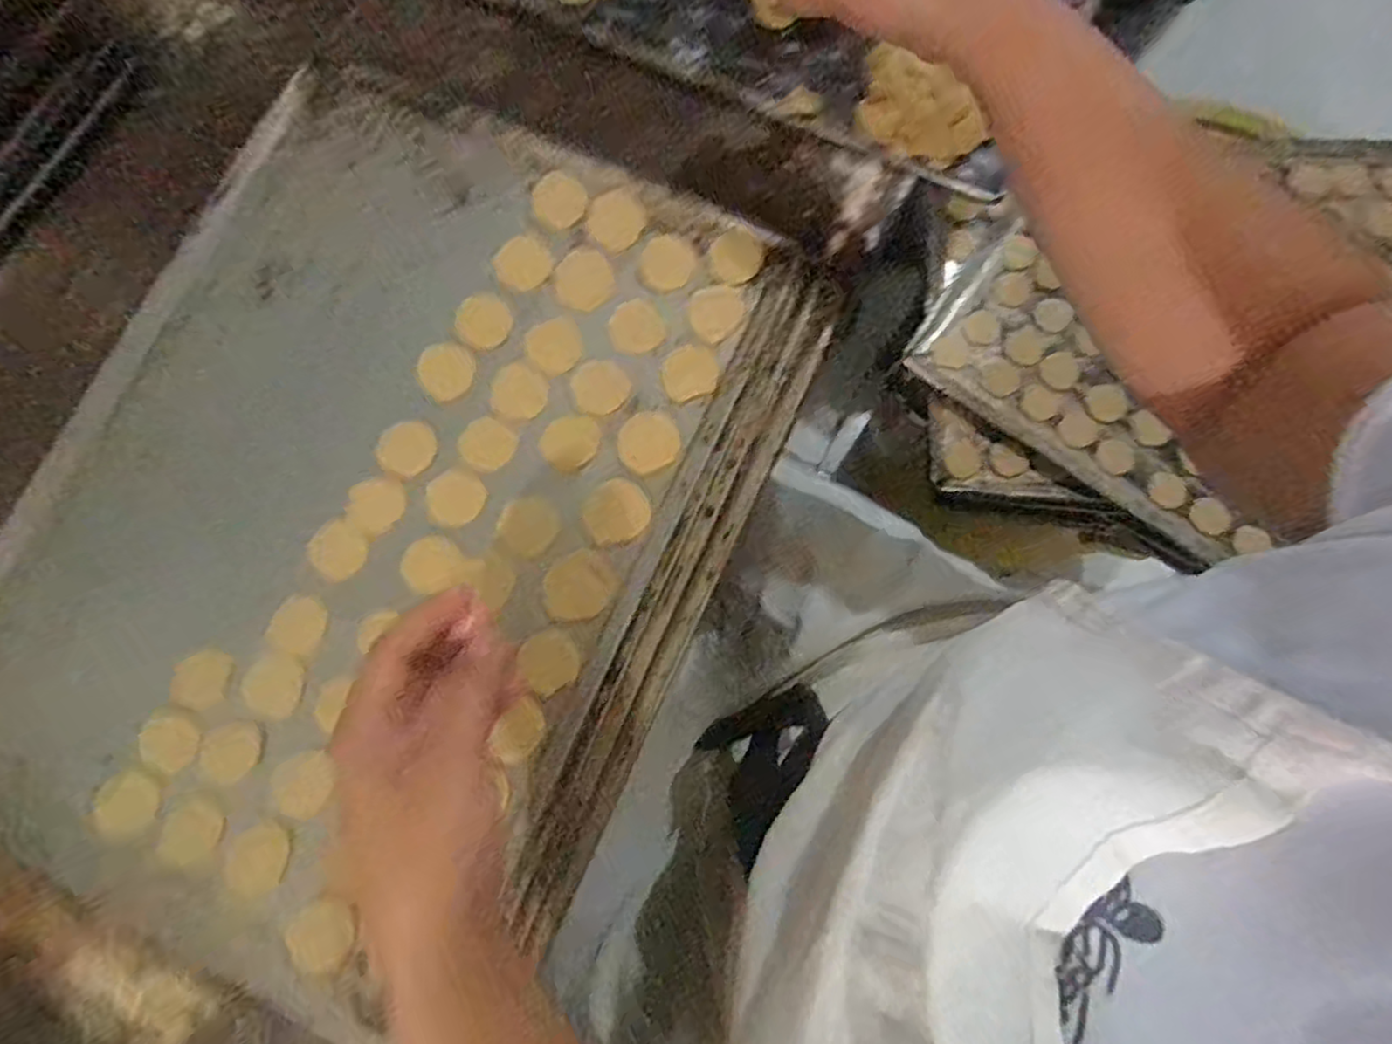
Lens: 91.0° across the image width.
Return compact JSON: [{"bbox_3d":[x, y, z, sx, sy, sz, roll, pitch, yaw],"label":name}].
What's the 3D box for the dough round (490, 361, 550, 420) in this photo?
[{"bbox_3d":[-0.098,-0.073,0.380,0.032,0.004,0.032,0,78,1],"label":"dough round"}]

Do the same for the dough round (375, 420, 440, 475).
[{"bbox_3d":[-0.158,-0.041,0.375,0.031,0.004,0.029,0,78,1],"label":"dough round"}]

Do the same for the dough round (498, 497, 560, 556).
[{"bbox_3d":[-0.090,0.002,0.366,0.032,0.004,0.030,0,78,1],"label":"dough round"}]

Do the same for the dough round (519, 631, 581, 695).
[{"bbox_3d":[-0.074,0.070,0.347,0.028,0.004,0.029,0,78,1],"label":"dough round"}]

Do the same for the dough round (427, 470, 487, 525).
[{"bbox_3d":[-0.131,-0.014,0.373,0.031,0.004,0.032,0,78,1],"label":"dough round"}]

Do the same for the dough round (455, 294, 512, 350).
[{"bbox_3d":[-0.120,-0.114,0.387,0.030,0.004,0.034,-28,79,-4],"label":"dough round"}]

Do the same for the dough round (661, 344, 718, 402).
[{"bbox_3d":[-0.004,-0.083,0.375,0.031,0.004,0.030,0,78,1],"label":"dough round"}]

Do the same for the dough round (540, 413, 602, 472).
[{"bbox_3d":[-0.068,-0.044,0.372,0.032,0.004,0.030,0,78,1],"label":"dough round"}]

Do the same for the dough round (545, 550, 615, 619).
[{"bbox_3d":[-0.061,0.033,0.354,0.035,0.004,0.033,0,78,1],"label":"dough round"}]

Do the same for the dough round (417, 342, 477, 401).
[{"bbox_3d":[-0.139,-0.085,0.380,0.030,0.004,0.033,0,78,1],"label":"dough round"}]

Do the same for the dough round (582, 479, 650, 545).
[{"bbox_3d":[-0.043,-0.006,0.362,0.034,0.004,0.033,0,78,1],"label":"dough round"}]

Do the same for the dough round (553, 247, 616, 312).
[{"bbox_3d":[-0.064,-0.138,0.387,0.033,0.004,0.036,0,78,1],"label":"dough round"}]

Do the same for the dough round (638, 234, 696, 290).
[{"bbox_3d":[-0.016,-0.147,0.385,0.030,0.004,0.033,0,78,1],"label":"dough round"}]

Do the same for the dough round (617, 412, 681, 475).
[{"bbox_3d":[-0.026,-0.043,0.368,0.033,0.004,0.032,0,78,1],"label":"dough round"}]

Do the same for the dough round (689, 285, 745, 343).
[{"bbox_3d":[0.012,-0.118,0.381,0.031,0.004,0.031,0,78,1],"label":"dough round"}]

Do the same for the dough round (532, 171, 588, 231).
[{"bbox_3d":[-0.079,-0.187,0.396,0.030,0.004,0.035,-29,79,-5],"label":"dough round"}]

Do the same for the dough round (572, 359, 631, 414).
[{"bbox_3d":[-0.052,-0.075,0.378,0.030,0.004,0.032,0,78,1],"label":"dough round"}]

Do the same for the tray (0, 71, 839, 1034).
[{"bbox_3d":[-0.165,-0.012,0.365,0.346,0.019,0.432,23,79,6],"label":"tray"}]

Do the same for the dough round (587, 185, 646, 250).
[{"bbox_3d":[-0.045,-0.174,0.394,0.033,0.004,0.035,0,78,1],"label":"dough round"}]

